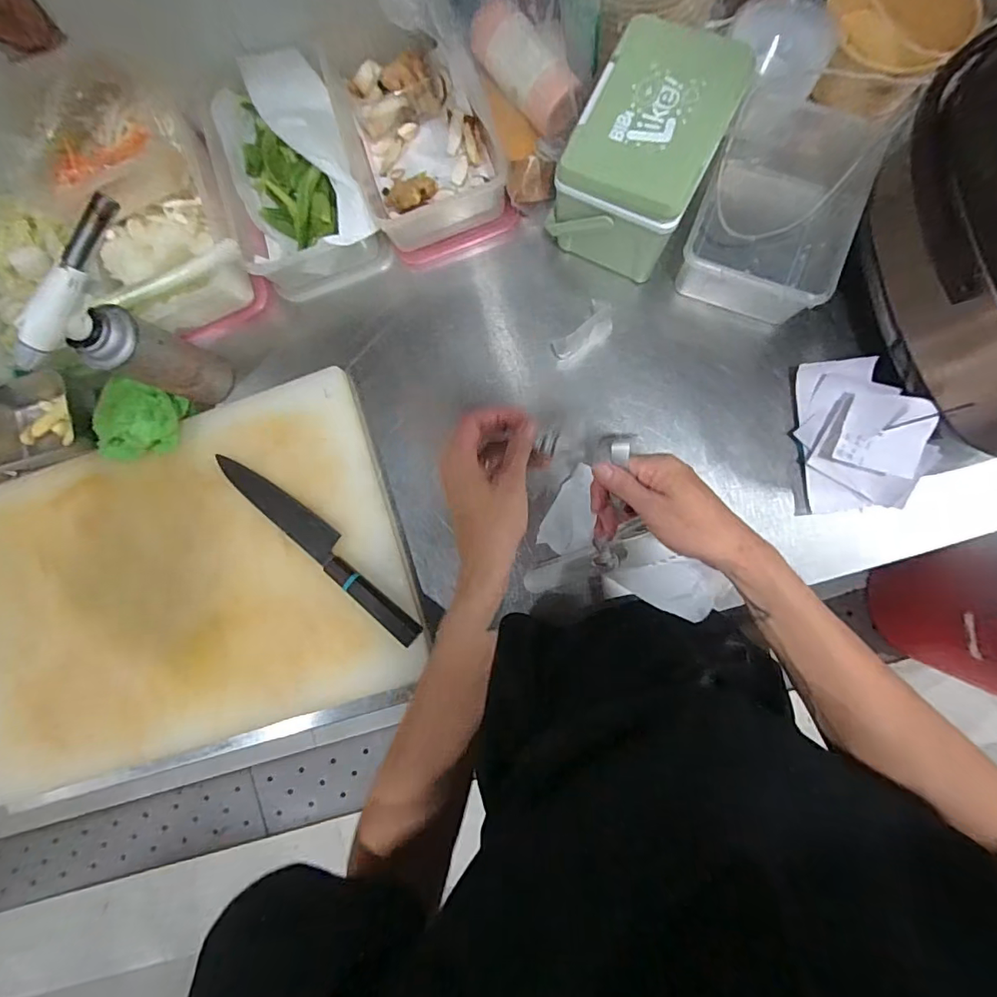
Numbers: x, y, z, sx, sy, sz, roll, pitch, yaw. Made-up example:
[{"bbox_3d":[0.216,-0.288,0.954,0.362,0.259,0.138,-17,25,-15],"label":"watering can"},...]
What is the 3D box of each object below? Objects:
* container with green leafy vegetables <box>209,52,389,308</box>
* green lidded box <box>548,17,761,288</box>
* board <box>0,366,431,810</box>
[{"bbox_3d":[-0.255,-0.392,0.621,0.161,0.093,0.259,-22,84,4],"label":"container with green leafy vegetables"},{"bbox_3d":[0.154,-0.357,0.536,0.135,0.133,0.175,29,89,7],"label":"green lidded box"},{"bbox_3d":[-0.405,0.111,0.620,0.585,0.032,0.399,-19,84,4],"label":"board"}]

